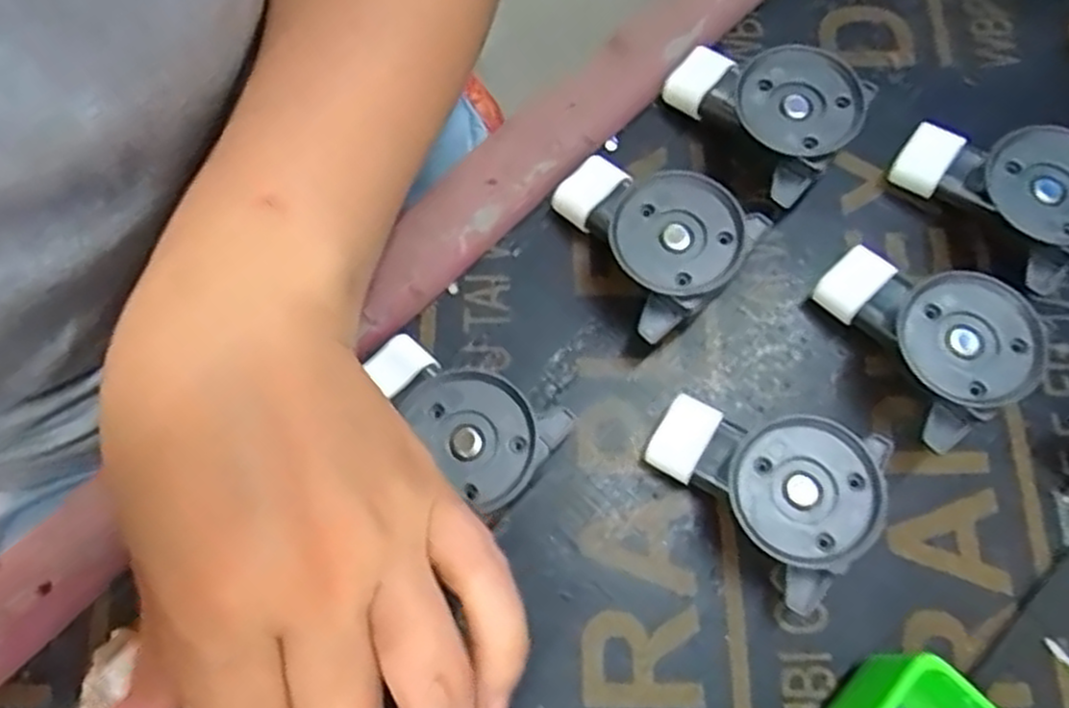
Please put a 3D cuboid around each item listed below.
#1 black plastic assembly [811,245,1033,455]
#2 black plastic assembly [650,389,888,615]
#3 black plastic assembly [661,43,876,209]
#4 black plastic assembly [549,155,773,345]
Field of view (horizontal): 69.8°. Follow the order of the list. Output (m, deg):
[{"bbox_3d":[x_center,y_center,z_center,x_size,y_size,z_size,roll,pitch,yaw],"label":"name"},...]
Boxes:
[{"bbox_3d":[0.126,-0.008,0.247,0.036,0.034,0.066,-26,74,-8],"label":"black plastic assembly"},{"bbox_3d":[0.070,0.036,0.234,0.065,0.030,0.047,42,77,12],"label":"black plastic assembly"},{"bbox_3d":[0.083,-0.088,0.271,0.041,0.031,0.065,-34,75,-10],"label":"black plastic assembly"},{"bbox_3d":[0.036,-0.042,0.257,0.047,0.033,0.065,-41,77,-12],"label":"black plastic assembly"}]

